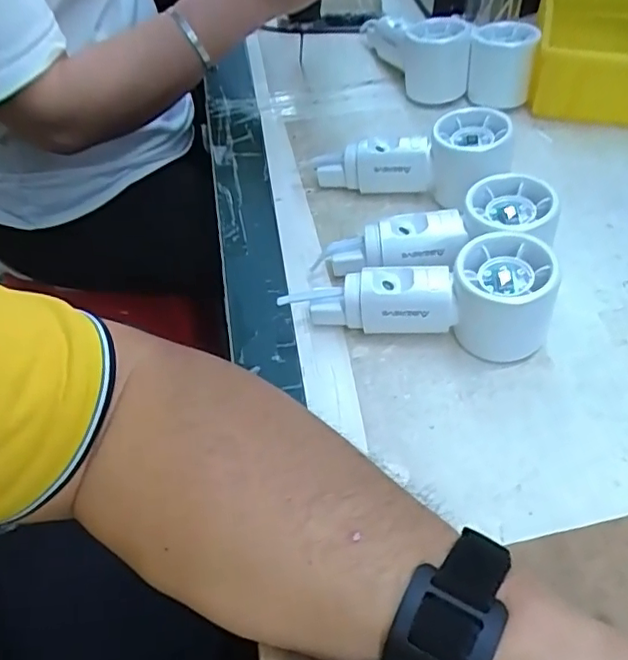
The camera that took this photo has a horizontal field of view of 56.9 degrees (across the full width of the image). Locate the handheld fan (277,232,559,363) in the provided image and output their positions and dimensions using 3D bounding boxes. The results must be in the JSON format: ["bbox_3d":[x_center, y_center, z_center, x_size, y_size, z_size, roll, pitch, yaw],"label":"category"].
[{"bbox_3d":[0.061,-0.014,0.352,0.155,0.060,0.056,-3,50,0],"label":"handheld fan"}]

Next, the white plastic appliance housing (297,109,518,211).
[{"bbox_3d":[0.073,-0.129,0.452,0.154,0.057,0.047,-3,49,19],"label":"white plastic appliance housing"}]

